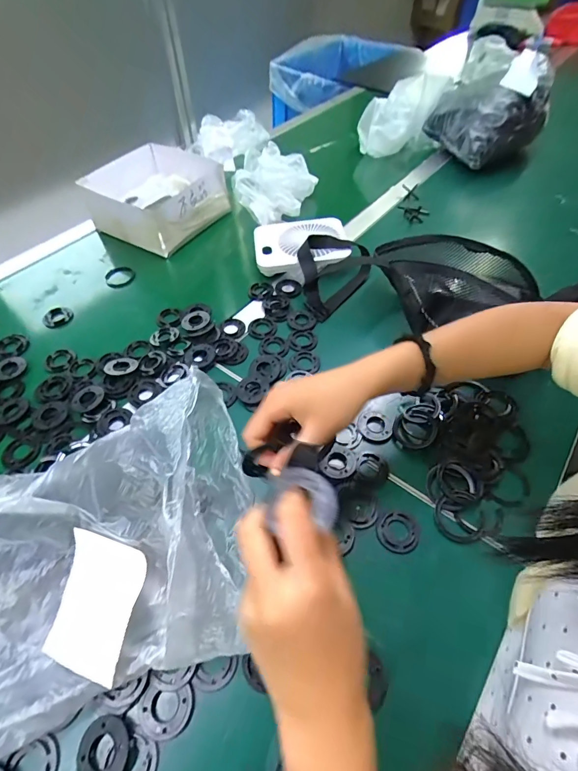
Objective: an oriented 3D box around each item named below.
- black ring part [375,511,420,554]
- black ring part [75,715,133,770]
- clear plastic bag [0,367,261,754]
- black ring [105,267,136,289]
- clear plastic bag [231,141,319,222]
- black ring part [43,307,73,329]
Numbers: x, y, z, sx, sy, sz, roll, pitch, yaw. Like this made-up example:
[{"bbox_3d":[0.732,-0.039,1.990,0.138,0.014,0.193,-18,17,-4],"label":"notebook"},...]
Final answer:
[{"bbox_3d":[0.116,0.156,0.406,0.045,0.004,0.041,11,55,10],"label":"black ring part"},{"bbox_3d":[-0.150,0.293,0.305,0.043,0.007,0.044,-1,54,2],"label":"black ring part"},{"bbox_3d":[-0.184,0.138,0.324,0.308,0.155,0.228,-17,54,-11],"label":"clear plastic bag"},{"bbox_3d":[-0.304,-0.195,0.685,0.052,0.013,0.054,-1,54,2],"label":"black ring"},{"bbox_3d":[-0.028,-0.431,0.799,0.168,0.070,0.202,-3,54,0],"label":"clear plastic bag"},{"bbox_3d":[-0.381,-0.113,0.627,0.046,0.009,0.044,-1,54,2],"label":"black ring part"}]

